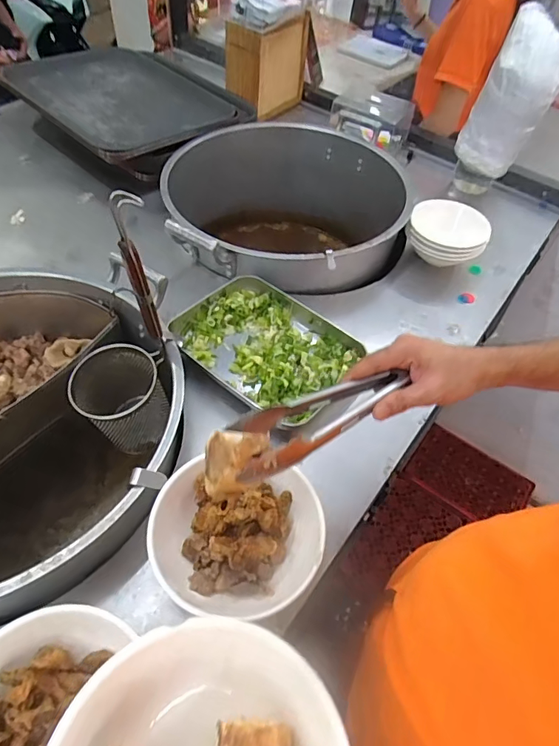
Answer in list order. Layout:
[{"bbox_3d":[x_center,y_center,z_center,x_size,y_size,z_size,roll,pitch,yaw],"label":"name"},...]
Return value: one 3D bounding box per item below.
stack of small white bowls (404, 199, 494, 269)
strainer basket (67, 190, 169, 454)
[{"bbox_3d":[0.303,-0.244,0.842,0.137,0.089,0.131,23,54,11],"label":"stack of small white bowls"},{"bbox_3d":[-0.221,-0.029,0.595,0.126,0.314,0.136,-33,63,-27],"label":"strainer basket"}]

